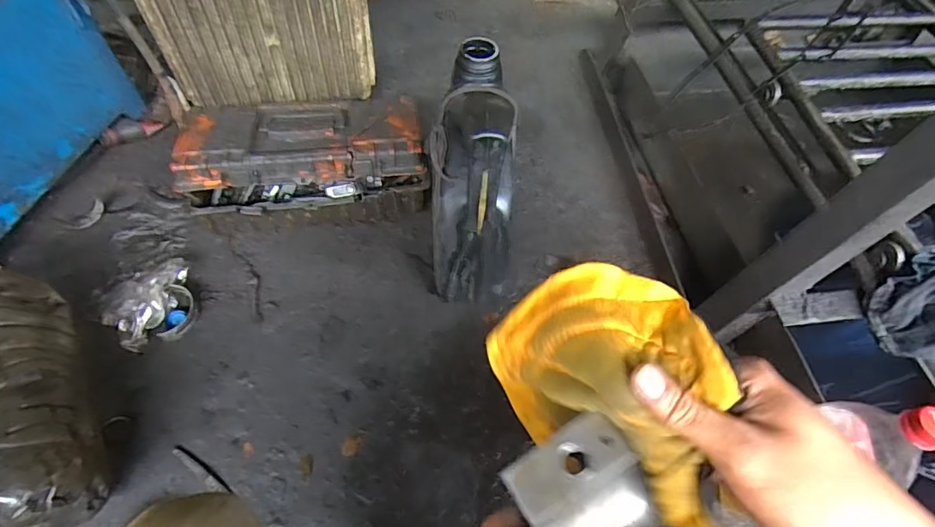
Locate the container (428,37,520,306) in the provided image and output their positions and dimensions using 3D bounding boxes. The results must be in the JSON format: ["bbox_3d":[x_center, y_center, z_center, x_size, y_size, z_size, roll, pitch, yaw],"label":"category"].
[{"bbox_3d":[0.007,-0.105,0.680,0.108,0.321,0.186,3,56,-2],"label":"container"}]

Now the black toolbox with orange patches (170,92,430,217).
[{"bbox_3d":[-0.264,-0.170,0.821,0.371,0.135,0.186,-7,57,-8],"label":"black toolbox with orange patches"}]

